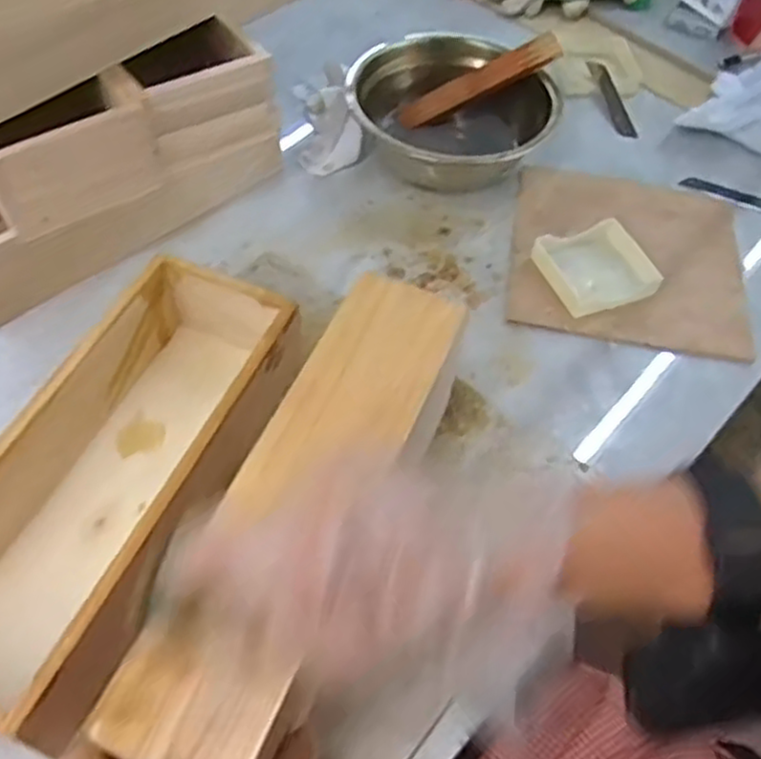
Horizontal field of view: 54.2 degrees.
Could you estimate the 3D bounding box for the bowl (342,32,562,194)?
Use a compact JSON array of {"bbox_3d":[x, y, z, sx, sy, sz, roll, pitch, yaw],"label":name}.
[{"bbox_3d":[0.061,-0.226,0.634,0.167,0.079,0.163,1,52,-1],"label":"bowl"}]

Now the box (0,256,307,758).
[{"bbox_3d":[-0.143,0.054,0.417,0.111,0.075,0.266,19,56,10],"label":"box"}]

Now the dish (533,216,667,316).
[{"bbox_3d":[0.167,-0.086,0.571,0.078,0.024,0.072,-18,55,-15],"label":"dish"}]

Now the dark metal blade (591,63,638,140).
[{"bbox_3d":[0.224,-0.270,0.717,0.020,0.007,0.100,-9,66,-9],"label":"dark metal blade"}]

